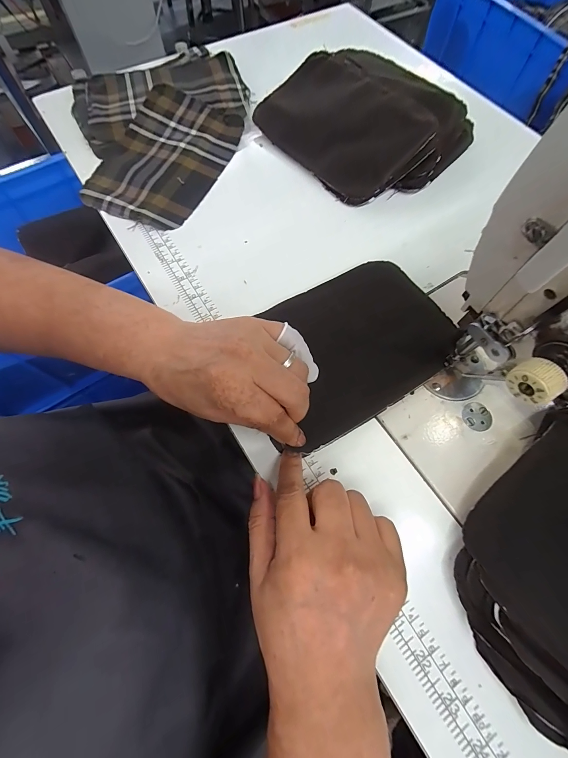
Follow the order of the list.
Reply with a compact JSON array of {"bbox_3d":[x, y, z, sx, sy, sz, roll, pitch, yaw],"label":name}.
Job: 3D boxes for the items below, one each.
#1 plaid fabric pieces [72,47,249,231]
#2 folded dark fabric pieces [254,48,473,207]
[{"bbox_3d":[-0.162,-0.317,0.381,0.209,0.024,0.292,15,68,5],"label":"plaid fabric pieces"},{"bbox_3d":[0.096,-0.312,0.366,0.183,0.048,0.218,-37,73,-15],"label":"folded dark fabric pieces"}]

